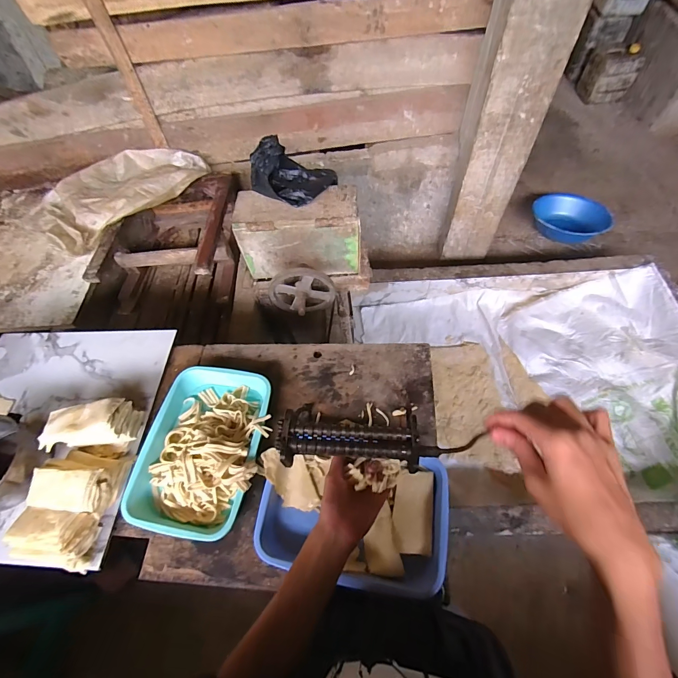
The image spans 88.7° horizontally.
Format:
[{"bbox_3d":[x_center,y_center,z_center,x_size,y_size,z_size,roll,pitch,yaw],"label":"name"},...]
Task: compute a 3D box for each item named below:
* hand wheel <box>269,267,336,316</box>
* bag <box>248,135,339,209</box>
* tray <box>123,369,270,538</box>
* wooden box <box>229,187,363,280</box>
[{"bbox_3d":[-0.109,-0.117,1.019,0.189,0.178,0.089,-3,54,8],"label":"hand wheel"},{"bbox_3d":[-0.133,-0.463,0.953,0.220,0.087,0.192,20,64,14],"label":"bag"},{"bbox_3d":[-0.258,0.198,0.671,0.229,0.068,0.321,8,61,8],"label":"tray"},{"bbox_3d":[-0.113,-0.313,1.036,0.346,0.217,0.129,-1,60,3],"label":"wooden box"}]

